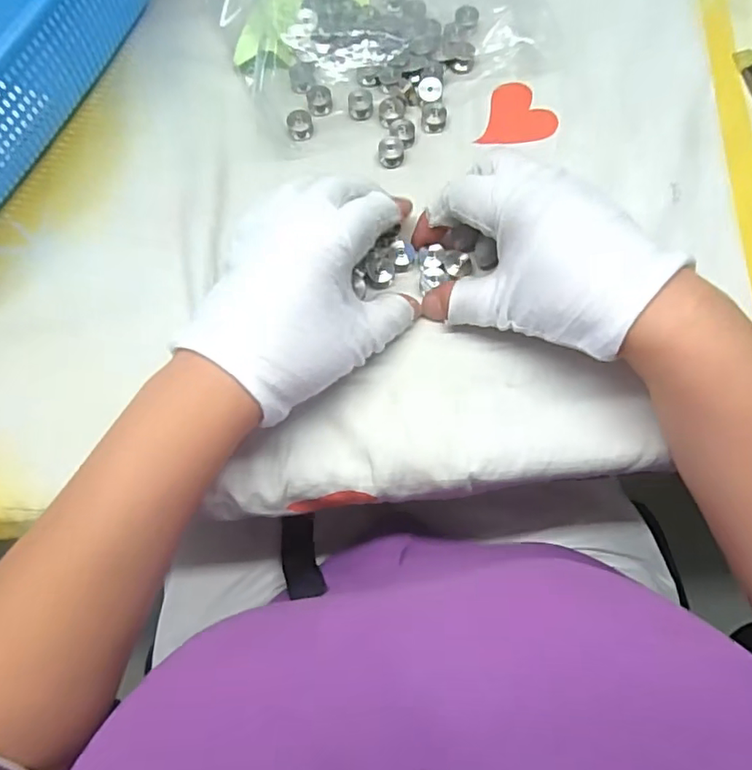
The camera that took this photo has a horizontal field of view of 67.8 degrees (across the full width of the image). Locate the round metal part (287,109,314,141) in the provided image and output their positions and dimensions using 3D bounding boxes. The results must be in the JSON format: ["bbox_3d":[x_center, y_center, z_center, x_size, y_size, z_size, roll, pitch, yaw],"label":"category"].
[{"bbox_3d":[-0.045,-0.155,0.332,0.014,0.008,0.016,-10,77,-1],"label":"round metal part"}]

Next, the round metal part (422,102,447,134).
[{"bbox_3d":[0.035,-0.159,0.331,0.015,0.007,0.015,0,77,2],"label":"round metal part"}]

